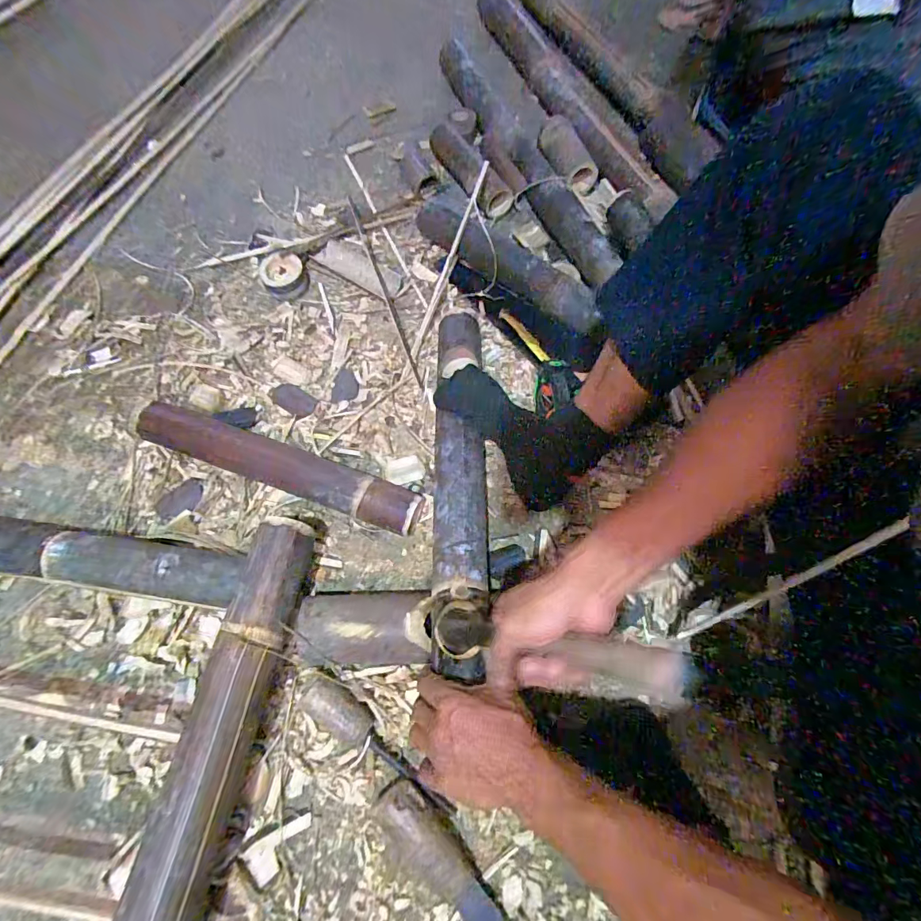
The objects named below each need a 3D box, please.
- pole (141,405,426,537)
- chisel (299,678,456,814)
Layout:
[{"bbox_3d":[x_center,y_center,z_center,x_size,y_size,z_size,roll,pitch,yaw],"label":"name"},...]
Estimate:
[{"bbox_3d":[-0.240,0.006,0.612,0.385,0.061,0.067,19,67,6],"label":"pole"},{"bbox_3d":[-0.094,0.320,0.507,0.203,0.042,0.047,40,72,0],"label":"chisel"}]

